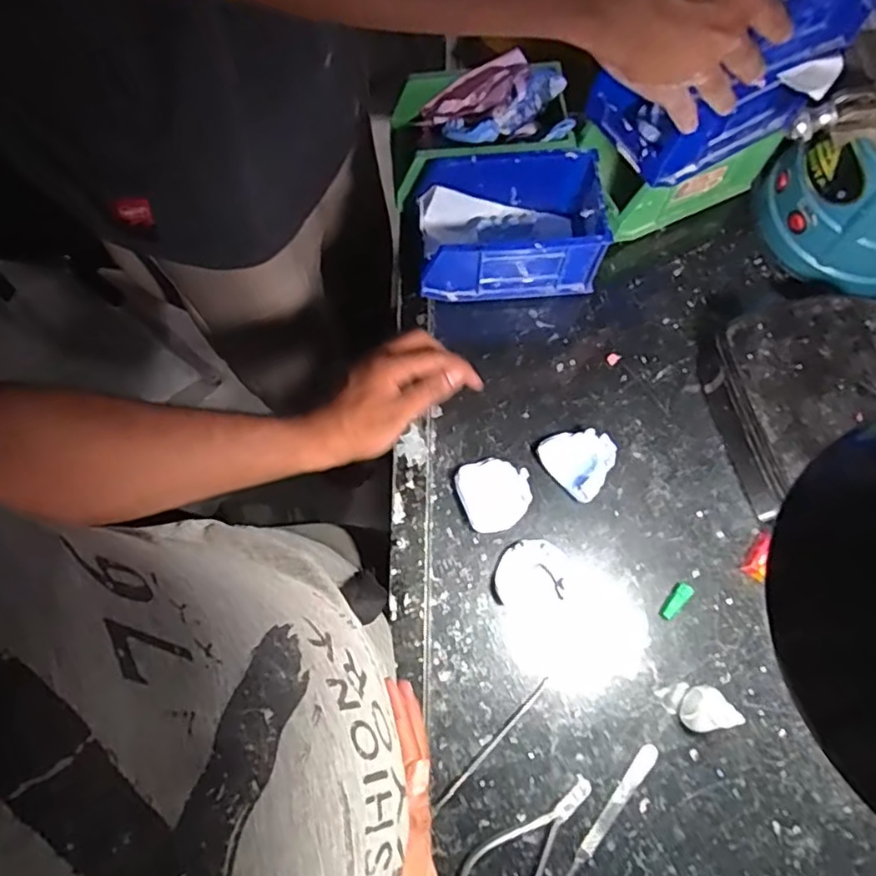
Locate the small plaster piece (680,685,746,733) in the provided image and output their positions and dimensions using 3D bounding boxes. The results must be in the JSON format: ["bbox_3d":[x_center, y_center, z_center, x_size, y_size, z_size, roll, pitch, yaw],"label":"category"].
[{"bbox_3d":[0.205,0.209,0.485,0.030,0.068,0.025,-27,74,-6],"label":"small plaster piece"}]

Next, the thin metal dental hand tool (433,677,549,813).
[{"bbox_3d":[0.044,0.244,0.504,0.130,0.007,0.005,-44,76,-11],"label":"thin metal dental hand tool"}]

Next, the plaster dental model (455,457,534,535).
[{"bbox_3d":[0.050,0.049,0.554,0.059,0.023,0.062,-21,73,-4],"label":"plaster dental model"}]

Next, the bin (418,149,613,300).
[{"bbox_3d":[0.065,-0.196,0.593,0.162,0.090,0.100,-4,72,1],"label":"bin"}]

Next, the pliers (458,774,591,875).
[{"bbox_3d":[0.067,0.309,0.482,0.053,0.010,0.124,36,77,12],"label":"pliers"}]

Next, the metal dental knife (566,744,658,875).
[{"bbox_3d":[0.127,0.303,0.487,0.014,0.006,0.146,37,77,12],"label":"metal dental knife"}]

